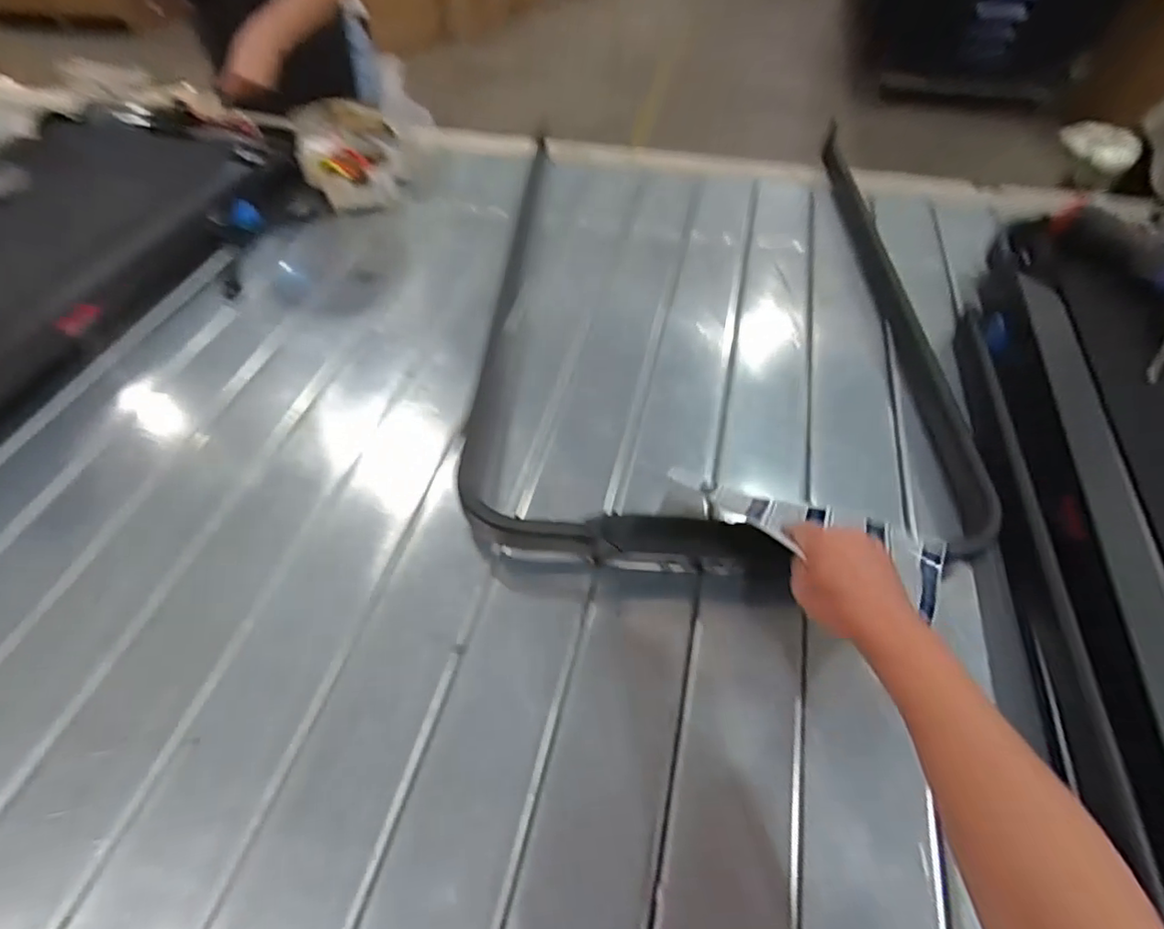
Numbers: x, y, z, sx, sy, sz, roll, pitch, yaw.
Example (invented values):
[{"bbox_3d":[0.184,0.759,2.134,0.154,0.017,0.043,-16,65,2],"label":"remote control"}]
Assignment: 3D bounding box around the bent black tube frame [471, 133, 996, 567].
[{"bbox_3d":[0.165,-0.254,0.868,0.567,0.062,0.910,2,50,4],"label":"bent black tube frame"}]

